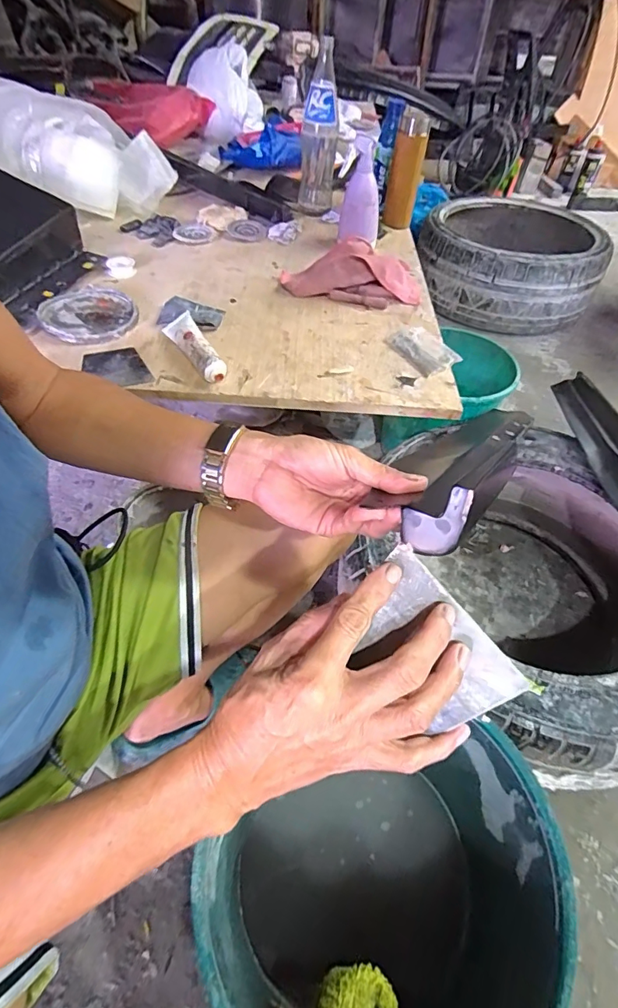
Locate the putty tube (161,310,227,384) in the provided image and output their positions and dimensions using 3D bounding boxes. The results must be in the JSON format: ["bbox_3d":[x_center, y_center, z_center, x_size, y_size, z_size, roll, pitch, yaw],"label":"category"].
[{"bbox_3d":[-0.177,-0.245,0.713,0.039,0.030,0.178,-27,55,-23],"label":"putty tube"}]

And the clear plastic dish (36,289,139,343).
[{"bbox_3d":[-0.367,-0.318,0.771,0.148,0.016,0.165,-24,54,-22],"label":"clear plastic dish"}]

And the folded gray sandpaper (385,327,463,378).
[{"bbox_3d":[0.186,-0.259,0.771,0.074,0.014,0.119,-24,54,-21],"label":"folded gray sandpaper"}]

